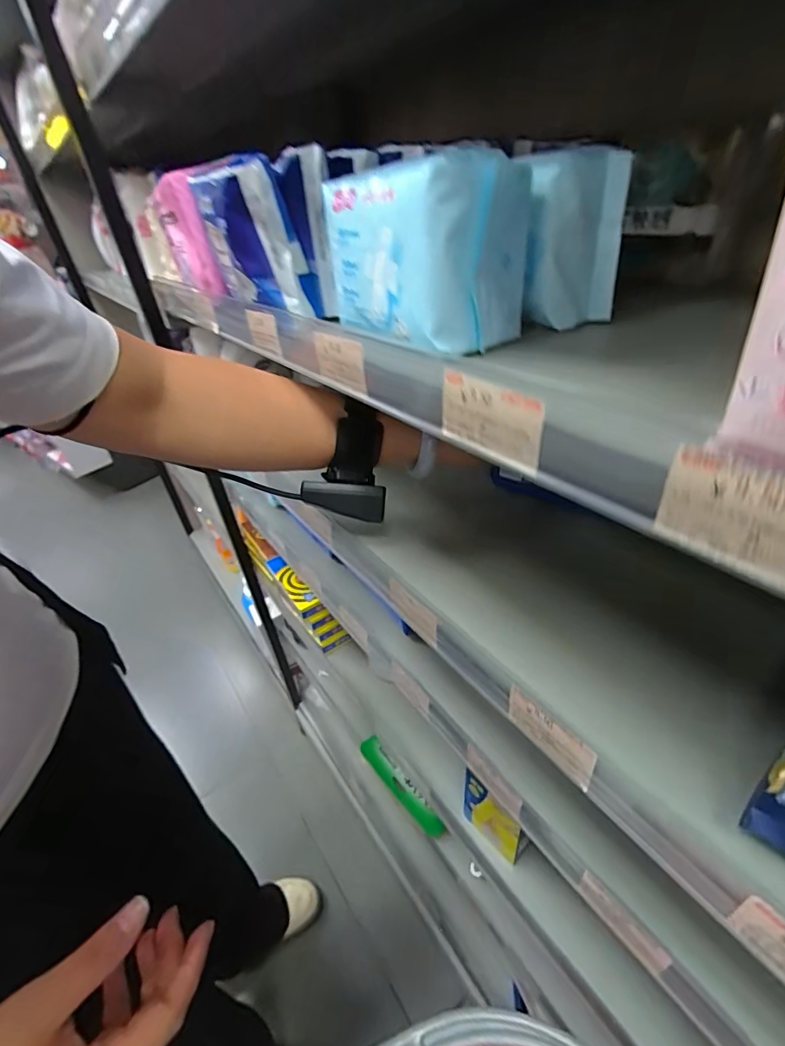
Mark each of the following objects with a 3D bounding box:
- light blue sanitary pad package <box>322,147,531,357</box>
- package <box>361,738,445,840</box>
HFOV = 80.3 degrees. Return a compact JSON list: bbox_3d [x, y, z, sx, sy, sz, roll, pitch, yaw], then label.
[{"bbox_3d":[0.017,-0.153,0.263,0.068,0.080,0.114,-28,41,-26],"label":"light blue sanitary pad package"},{"bbox_3d":[0.012,0.377,0.671,0.031,0.027,0.159,-31,42,-29],"label":"package"}]

